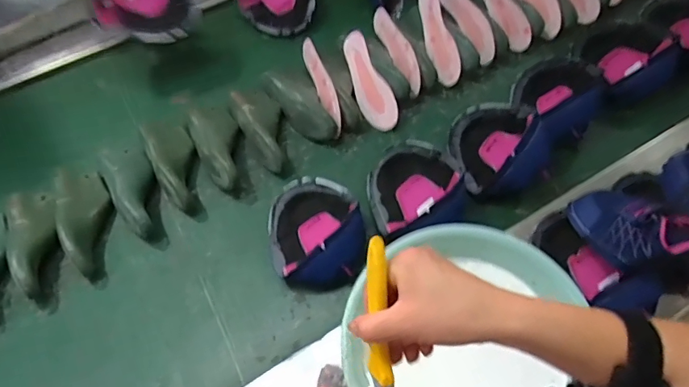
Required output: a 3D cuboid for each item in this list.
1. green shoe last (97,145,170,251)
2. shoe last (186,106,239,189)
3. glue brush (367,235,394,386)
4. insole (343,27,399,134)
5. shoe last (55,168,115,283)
[{"bbox_3d":[-0.366,0.000,0.849,0.084,0.059,0.203,-25,62,-12],"label":"green shoe last"},{"bbox_3d":[-0.225,-0.087,0.882,0.081,0.074,0.178,-23,62,-12],"label":"shoe last"},{"bbox_3d":[0.023,0.112,0.371,0.028,0.019,0.155,-1,91,2],"label":"glue brush"},{"bbox_3d":[0.044,-0.218,0.946,0.071,0.011,0.209,-34,74,33],"label":"insole"},{"bbox_3d":[-0.441,0.042,0.827,0.087,0.060,0.200,-25,62,-12],"label":"shoe last"}]

